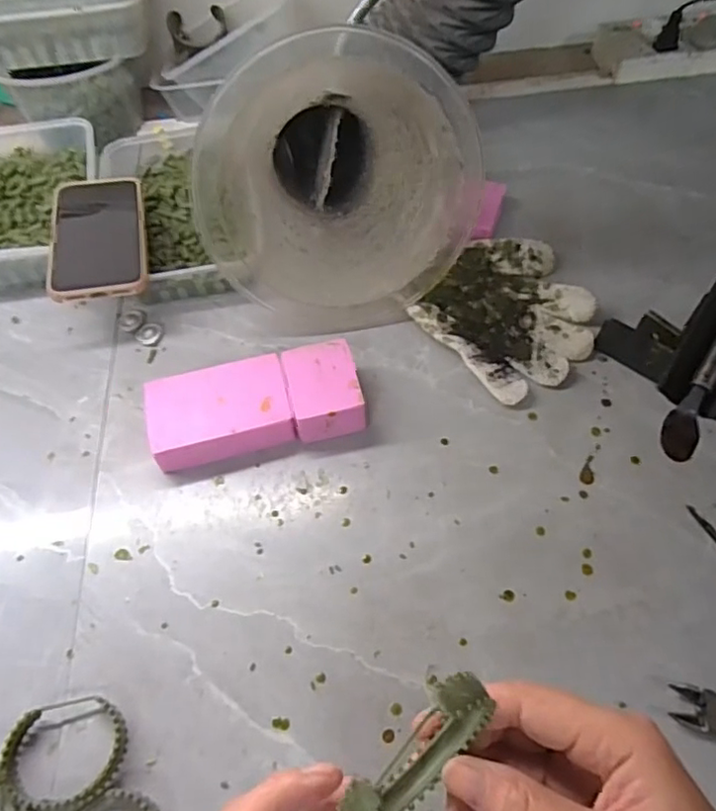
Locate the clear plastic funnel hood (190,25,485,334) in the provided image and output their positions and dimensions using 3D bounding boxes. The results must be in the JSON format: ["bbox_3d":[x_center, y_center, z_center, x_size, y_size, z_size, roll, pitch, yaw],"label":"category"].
[{"bbox_3d":[-0.010,-0.180,0.494,0.206,0.192,0.136,0,56,3],"label":"clear plastic funnel hood"}]

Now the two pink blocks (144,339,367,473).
[{"bbox_3d":[-0.079,0.002,0.470,0.164,0.037,0.080,-13,56,-6],"label":"two pink blocks"}]

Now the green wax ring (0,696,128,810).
[{"bbox_3d":[-0.172,0.202,0.352,0.067,0.019,0.059,-19,57,-10],"label":"green wax ring"}]

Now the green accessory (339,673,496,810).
[{"bbox_3d":[0.022,0.129,0.220,0.066,0.057,0.021,-39,62,-21],"label":"green accessory"}]

